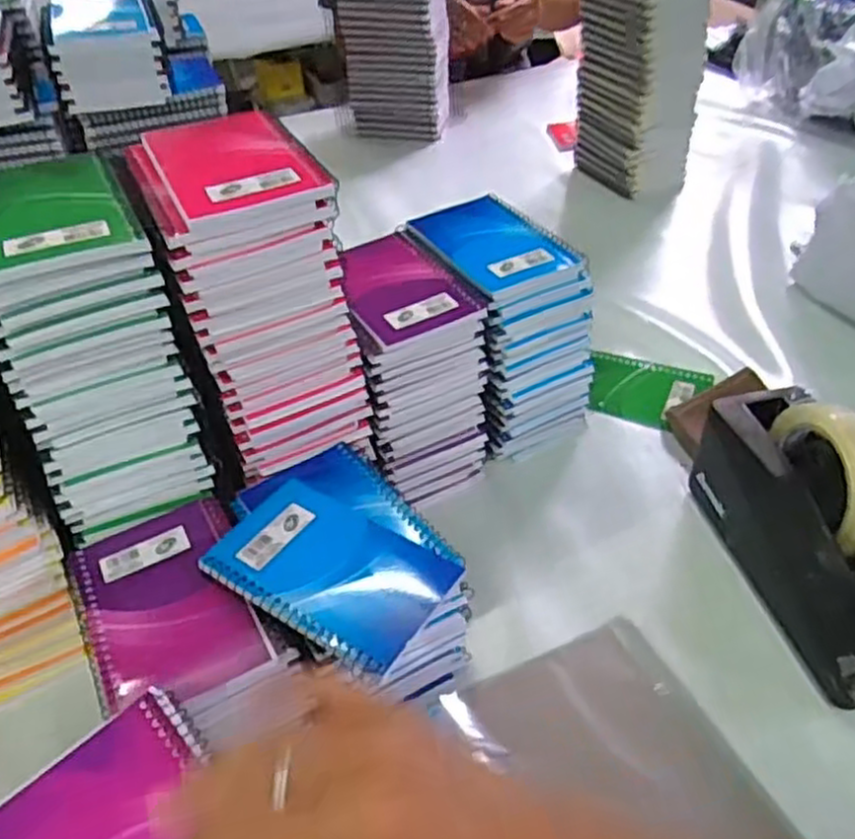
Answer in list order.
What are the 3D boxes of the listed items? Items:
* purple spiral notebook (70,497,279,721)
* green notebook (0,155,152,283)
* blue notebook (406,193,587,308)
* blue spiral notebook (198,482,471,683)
[{"bbox_3d":[-0.145,0.100,0.420,0.086,0.005,0.129,-19,44,-18],"label":"purple spiral notebook"},{"bbox_3d":[-0.209,-0.112,0.410,0.095,0.011,0.124,-23,45,-21],"label":"green notebook"},{"bbox_3d":[0.048,-0.136,0.589,0.091,0.016,0.130,-24,46,-22],"label":"blue notebook"},{"bbox_3d":[-0.055,0.083,0.425,0.128,0.007,0.081,23,46,27],"label":"blue spiral notebook"}]

